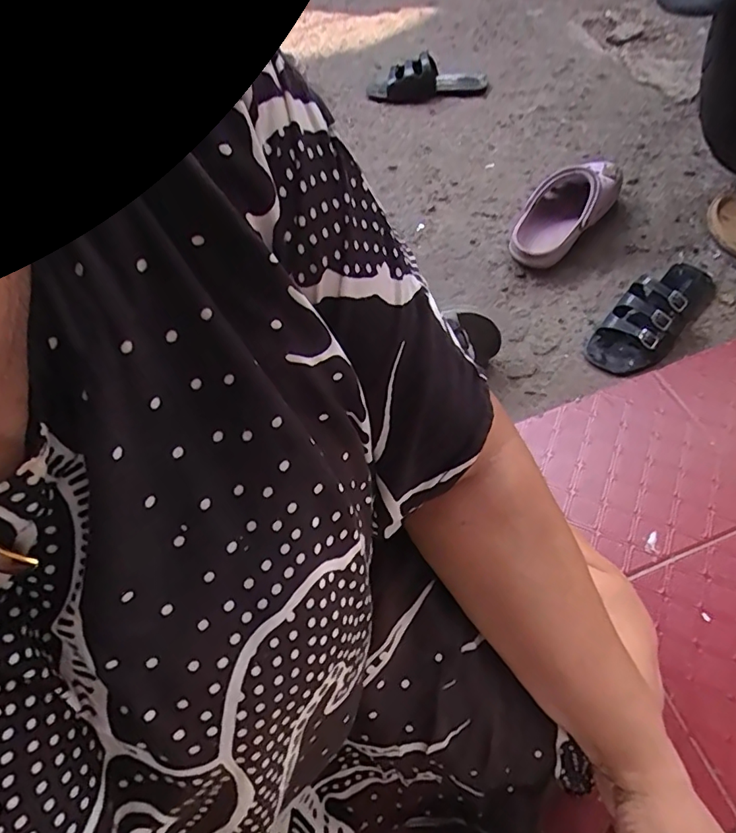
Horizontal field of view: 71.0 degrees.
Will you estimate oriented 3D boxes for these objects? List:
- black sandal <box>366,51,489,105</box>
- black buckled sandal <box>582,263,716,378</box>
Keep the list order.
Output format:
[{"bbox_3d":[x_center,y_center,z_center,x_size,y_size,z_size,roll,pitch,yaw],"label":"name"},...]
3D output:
[{"bbox_3d":[0.114,-0.636,0.976,0.220,0.060,0.093,-1,60,4],"label":"black sandal"},{"bbox_3d":[0.399,-0.148,0.700,0.232,0.064,0.088,-40,65,-18],"label":"black buckled sandal"}]

